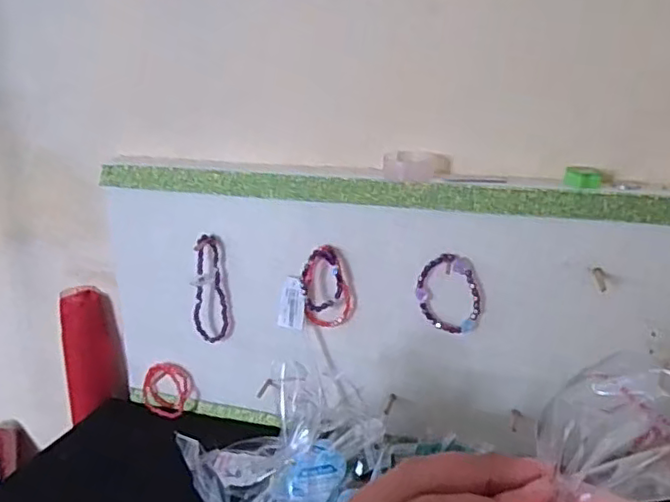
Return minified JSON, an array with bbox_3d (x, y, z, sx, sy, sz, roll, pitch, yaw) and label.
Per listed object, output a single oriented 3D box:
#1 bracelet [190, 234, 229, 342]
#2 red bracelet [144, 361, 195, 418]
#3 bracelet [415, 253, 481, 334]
[{"bbox_3d":[-0.140,0.042,0.694,0.038,0.123,0.007,-5,20,-18],"label":"bracelet"},{"bbox_3d":[-0.204,0.167,0.751,0.060,0.069,0.024,10,21,25],"label":"red bracelet"},{"bbox_3d":[0.114,0.042,0.623,0.065,0.080,0.011,6,19,15],"label":"bracelet"}]

